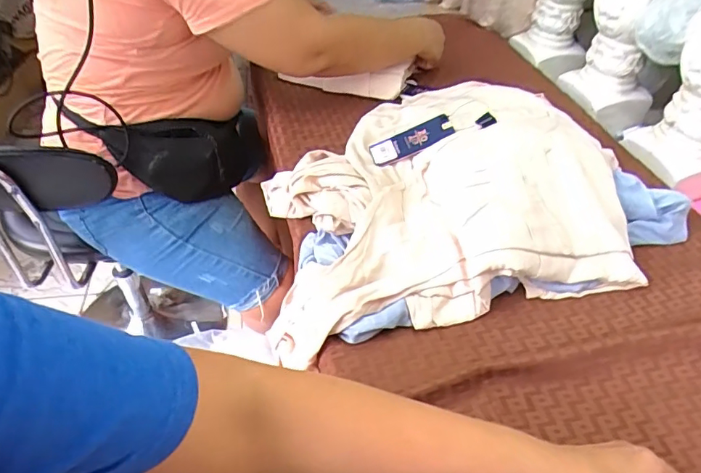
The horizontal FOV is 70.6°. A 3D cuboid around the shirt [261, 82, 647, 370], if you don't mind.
[{"bbox_3d":[0.104,-0.085,0.677,0.445,0.091,0.423,-8,46,-8],"label":"shirt"}]

